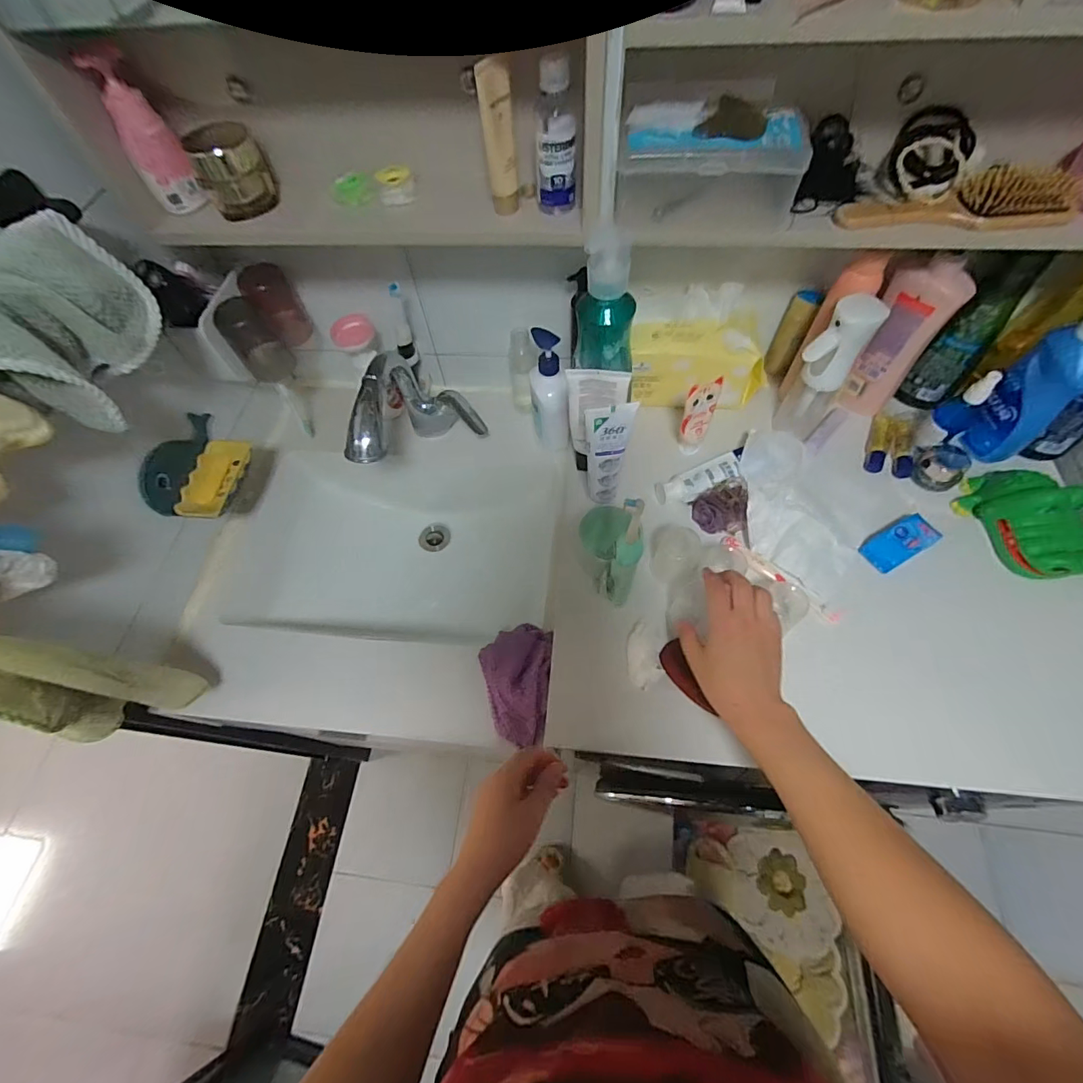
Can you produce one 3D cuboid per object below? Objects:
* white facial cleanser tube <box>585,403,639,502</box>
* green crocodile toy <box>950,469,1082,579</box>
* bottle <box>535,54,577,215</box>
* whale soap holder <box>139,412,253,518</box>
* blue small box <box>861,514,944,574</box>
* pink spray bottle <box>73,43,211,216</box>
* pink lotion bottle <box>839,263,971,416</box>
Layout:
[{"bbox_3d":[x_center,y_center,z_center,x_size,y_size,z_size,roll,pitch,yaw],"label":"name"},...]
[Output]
[{"bbox_3d":[0.076,-0.100,0.556,0.049,0.141,0.042,8,63,8],"label":"white facial cleanser tube"},{"bbox_3d":[0.575,-0.029,0.564,0.083,0.064,0.149,-19,63,-6],"label":"green crocodile toy"},{"bbox_3d":[0.014,-0.381,0.462,0.038,0.122,0.035,-3,62,2],"label":"bottle"},{"bbox_3d":[-0.452,-0.103,0.644,0.053,0.092,0.150,3,62,5],"label":"whale soap holder"},{"bbox_3d":[0.436,0.000,0.586,0.088,0.022,0.045,-27,64,-11],"label":"blue small box"},{"bbox_3d":[-0.395,-0.403,0.485,0.049,0.126,0.038,-32,65,-13],"label":"pink spray bottle"},{"bbox_3d":[0.447,-0.253,0.608,0.079,0.192,0.049,36,70,20],"label":"pink lotion bottle"}]

